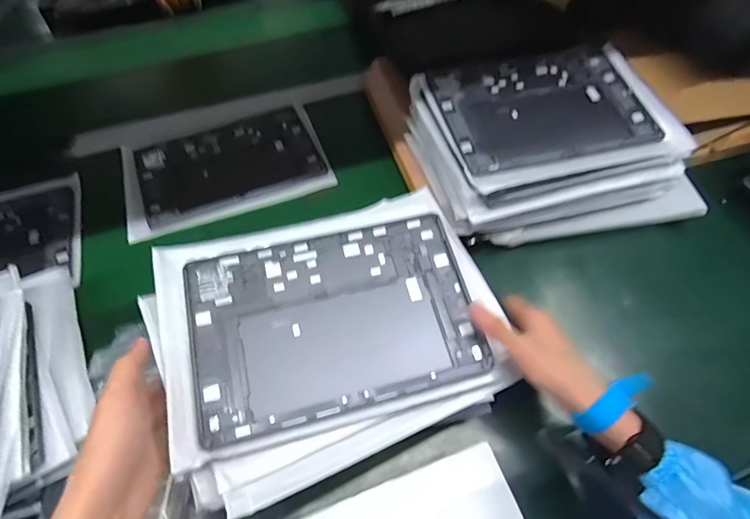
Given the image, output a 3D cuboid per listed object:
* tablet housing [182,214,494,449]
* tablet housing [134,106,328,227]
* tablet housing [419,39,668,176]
[{"bbox_3d":[-0.036,0.053,0.397,0.252,0.009,0.168,-12,67,-10],"label":"tablet housing"},{"bbox_3d":[-0.219,-0.151,0.646,0.253,0.011,0.163,-21,60,-12],"label":"tablet housing"},{"bbox_3d":[0.208,-0.200,0.544,0.263,0.014,0.188,-14,64,-10],"label":"tablet housing"}]

